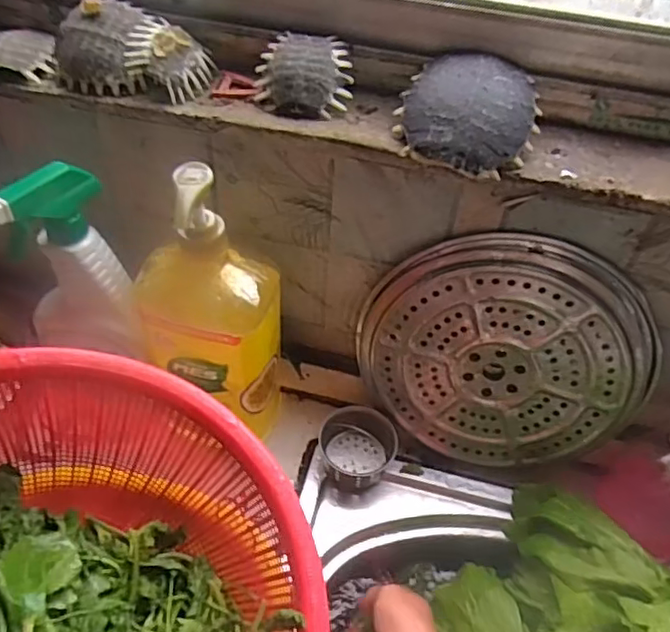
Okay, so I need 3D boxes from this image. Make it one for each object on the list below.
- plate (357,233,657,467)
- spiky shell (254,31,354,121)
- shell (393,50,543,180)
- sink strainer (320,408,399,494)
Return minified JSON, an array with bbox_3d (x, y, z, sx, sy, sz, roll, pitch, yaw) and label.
[{"bbox_3d":[0.145,0.040,0.535,0.238,0.235,0.010,-24,22,28],"label":"plate"},{"bbox_3d":[-0.025,-0.186,0.467,0.073,0.022,0.064,7,83,14],"label":"spiky shell"},{"bbox_3d":[0.101,-0.152,0.446,0.098,0.048,0.088,23,50,15],"label":"shell"},{"bbox_3d":[0.021,0.129,0.595,0.068,0.050,0.069,34,54,24],"label":"sink strainer"}]

